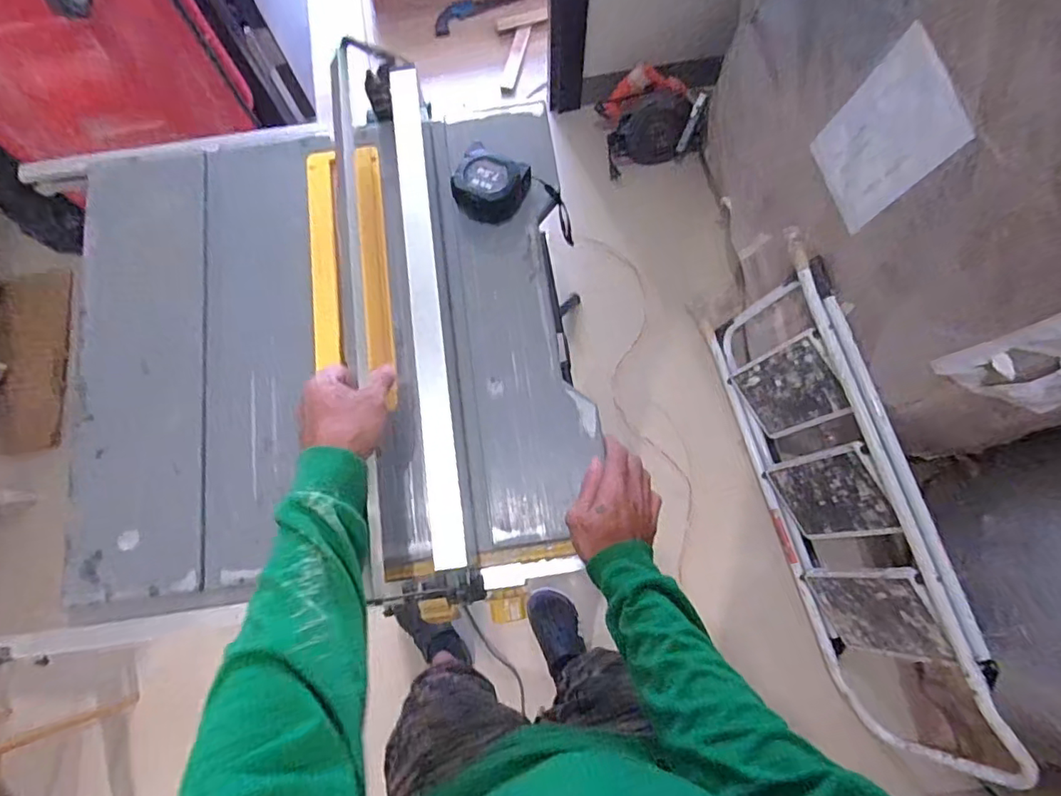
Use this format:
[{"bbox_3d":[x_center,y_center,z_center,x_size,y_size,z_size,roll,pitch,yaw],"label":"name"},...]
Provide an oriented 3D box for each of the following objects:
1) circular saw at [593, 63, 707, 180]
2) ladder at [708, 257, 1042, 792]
[{"bbox_3d":[0.342,-0.801,1.609,0.280,0.230,0.181,1,76,2],"label":"circular saw"},{"bbox_3d":[0.727,0.286,1.297,0.156,0.444,1.162,-16,76,-2],"label":"ladder"}]

